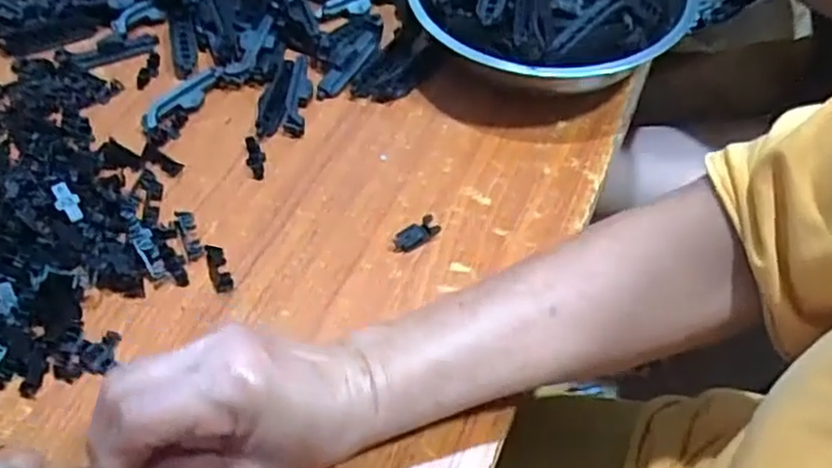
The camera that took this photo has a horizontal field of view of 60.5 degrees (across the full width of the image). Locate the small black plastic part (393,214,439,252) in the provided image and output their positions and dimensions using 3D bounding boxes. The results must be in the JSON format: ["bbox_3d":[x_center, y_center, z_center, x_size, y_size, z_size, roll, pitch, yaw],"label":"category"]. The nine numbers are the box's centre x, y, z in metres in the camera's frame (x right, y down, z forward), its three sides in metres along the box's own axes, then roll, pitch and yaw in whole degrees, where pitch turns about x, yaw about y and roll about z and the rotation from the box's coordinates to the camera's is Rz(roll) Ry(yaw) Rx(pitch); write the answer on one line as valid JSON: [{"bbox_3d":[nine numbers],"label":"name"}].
[{"bbox_3d":[-0.001,0.001,0.447,0.030,0.011,0.014,-24,57,-15],"label":"small black plastic part"}]

